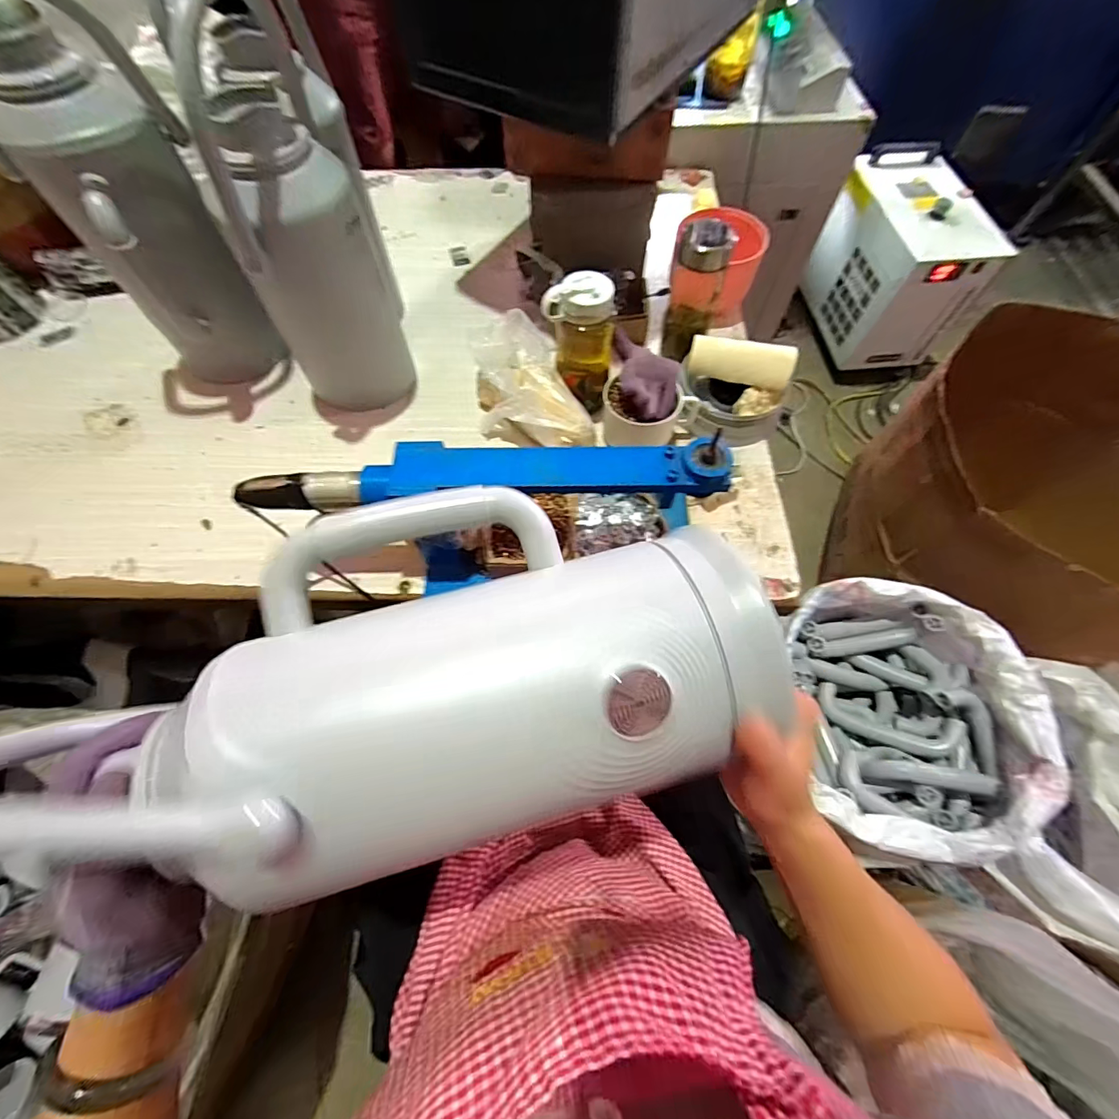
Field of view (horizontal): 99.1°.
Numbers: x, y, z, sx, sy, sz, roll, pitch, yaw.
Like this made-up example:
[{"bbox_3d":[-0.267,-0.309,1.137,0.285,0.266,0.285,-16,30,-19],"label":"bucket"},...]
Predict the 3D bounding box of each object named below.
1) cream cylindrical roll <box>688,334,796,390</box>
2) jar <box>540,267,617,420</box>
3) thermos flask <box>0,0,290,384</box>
[{"bbox_3d":[0.264,-0.287,0.695,0.146,0.050,0.052,20,67,9],"label":"cream cylindrical roll"},{"bbox_3d":[0.028,-0.297,0.671,0.093,0.171,0.082,7,65,3],"label":"jar"},{"bbox_3d":[-0.526,-0.417,0.601,0.138,0.426,0.157,20,67,10],"label":"thermos flask"}]

